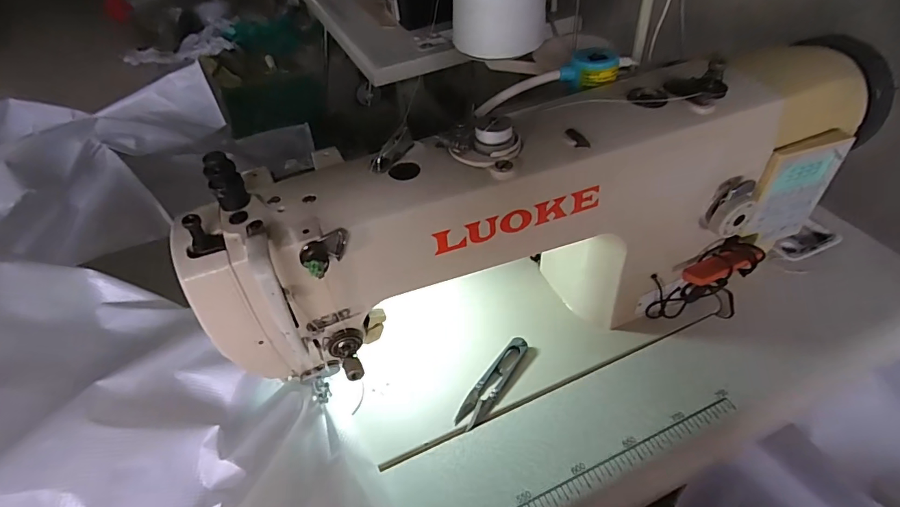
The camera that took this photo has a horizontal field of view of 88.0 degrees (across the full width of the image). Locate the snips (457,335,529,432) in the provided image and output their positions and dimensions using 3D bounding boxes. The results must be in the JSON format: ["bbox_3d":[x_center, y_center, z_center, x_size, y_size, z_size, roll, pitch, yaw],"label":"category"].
[{"bbox_3d":[0.040,0.117,0.432,0.023,0.008,0.101,26,53,28],"label":"snips"}]

